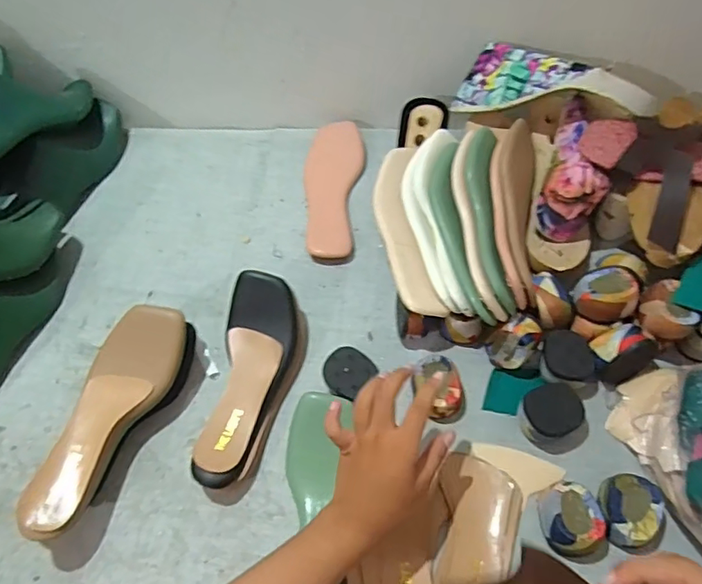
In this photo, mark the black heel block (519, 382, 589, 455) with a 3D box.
[{"bbox_3d":[0.207,0.127,0.542,0.061,0.043,0.066,-39,64,-19],"label":"black heel block"}]

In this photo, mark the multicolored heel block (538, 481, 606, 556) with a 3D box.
[{"bbox_3d":[0.204,0.208,0.493,0.050,0.031,0.059,-8,58,-2],"label":"multicolored heel block"}]

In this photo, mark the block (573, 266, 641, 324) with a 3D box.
[{"bbox_3d":[0.275,0.002,0.575,0.061,0.037,0.058,-22,60,-11],"label":"block"}]

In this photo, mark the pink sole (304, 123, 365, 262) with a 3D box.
[{"bbox_3d":[-0.026,-0.145,0.736,0.077,0.023,0.223,1,58,4],"label":"pink sole"}]

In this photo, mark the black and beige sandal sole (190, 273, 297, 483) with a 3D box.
[{"bbox_3d":[-0.108,0.092,0.576,0.083,0.062,0.226,5,59,6],"label":"black and beige sandal sole"}]

